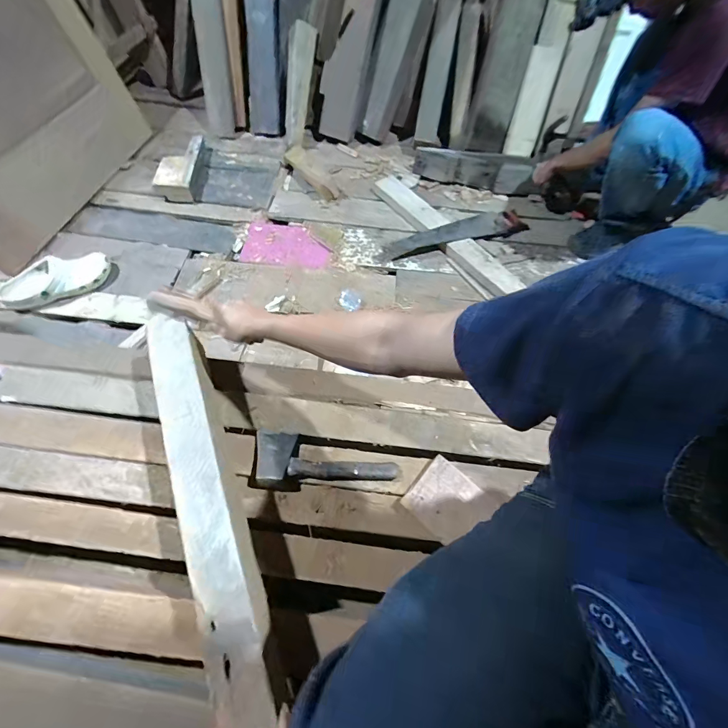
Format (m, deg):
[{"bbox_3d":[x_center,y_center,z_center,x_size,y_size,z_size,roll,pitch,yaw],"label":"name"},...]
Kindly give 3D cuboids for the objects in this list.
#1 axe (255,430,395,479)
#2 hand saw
[{"bbox_3d":[-0.071,0.182,0.681,0.273,0.040,0.102,6,59,-1],"label":"axe"},{"bbox_3d":[0.312,-0.448,1.230,0.590,0.038,0.126,-20,62,-16],"label":"hand saw"}]

